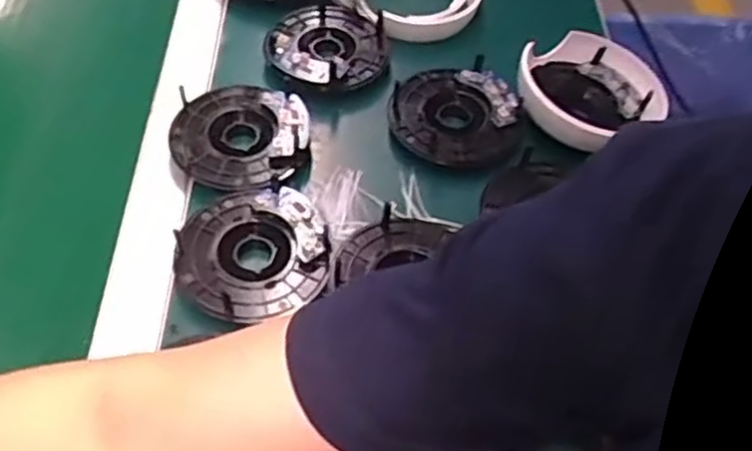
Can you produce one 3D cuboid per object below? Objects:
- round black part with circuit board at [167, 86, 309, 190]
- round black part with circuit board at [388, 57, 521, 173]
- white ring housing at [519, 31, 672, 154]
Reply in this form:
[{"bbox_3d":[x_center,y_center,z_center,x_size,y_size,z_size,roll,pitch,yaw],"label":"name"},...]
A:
[{"bbox_3d":[-0.101,-0.068,0.544,0.098,0.015,0.093,2,53,-3],"label":"round black part with circuit board"},{"bbox_3d":[0.061,-0.092,0.577,0.098,0.019,0.095,2,53,-3],"label":"round black part with circuit board"},{"bbox_3d":[0.172,-0.111,0.590,0.124,0.037,0.115,-32,62,-25],"label":"white ring housing"}]

